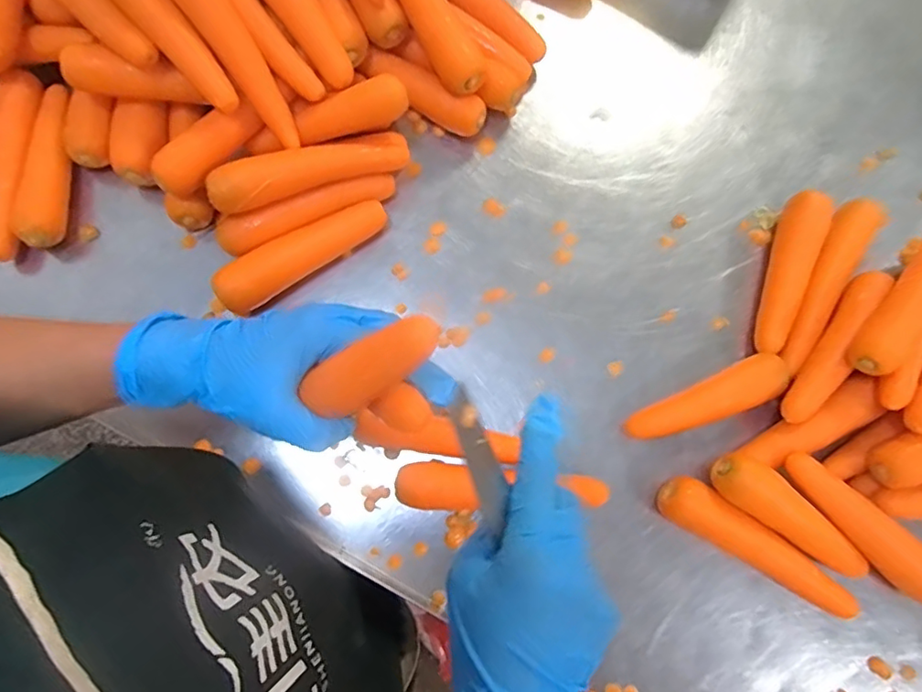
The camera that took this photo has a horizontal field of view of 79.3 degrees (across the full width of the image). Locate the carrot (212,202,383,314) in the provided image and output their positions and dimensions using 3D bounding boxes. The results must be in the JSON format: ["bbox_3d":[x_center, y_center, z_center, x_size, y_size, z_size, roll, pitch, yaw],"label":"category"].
[{"bbox_3d":[-0.154,-0.091,0.541,0.171,0.036,0.040,-34,81,-8],"label":"carrot"}]

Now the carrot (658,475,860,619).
[{"bbox_3d":[0.260,0.180,0.491,0.189,0.043,0.040,33,79,5],"label":"carrot"}]

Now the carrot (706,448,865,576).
[{"bbox_3d":[0.290,0.154,0.489,0.163,0.042,0.042,38,80,-8],"label":"carrot"}]

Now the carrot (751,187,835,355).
[{"bbox_3d":[0.326,-0.073,0.556,0.041,0.031,0.174,23,79,3],"label":"carrot"}]

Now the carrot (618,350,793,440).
[{"bbox_3d":[0.232,0.051,0.530,0.157,0.028,0.041,-21,79,-5],"label":"carrot"}]

